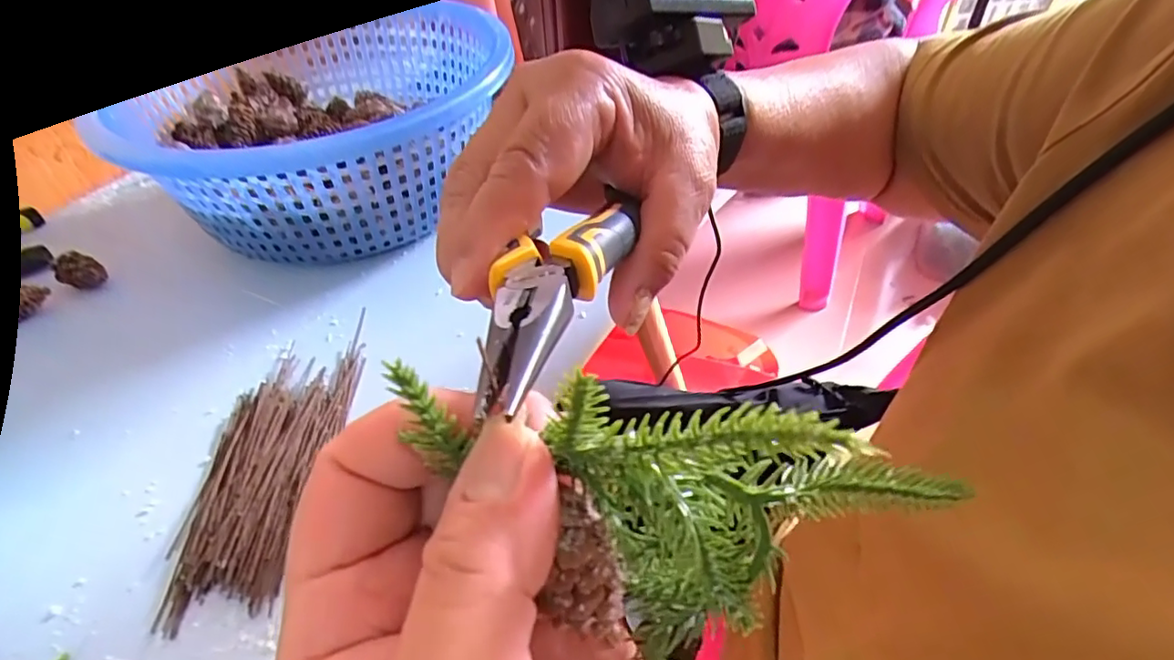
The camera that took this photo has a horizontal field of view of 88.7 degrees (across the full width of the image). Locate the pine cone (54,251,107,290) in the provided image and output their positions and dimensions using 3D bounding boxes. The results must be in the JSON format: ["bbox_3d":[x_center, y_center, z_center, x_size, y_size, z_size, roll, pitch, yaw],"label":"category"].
[{"bbox_3d":[-0.342,-0.038,0.407,0.024,0.026,0.025,31,51,32],"label":"pine cone"}]

